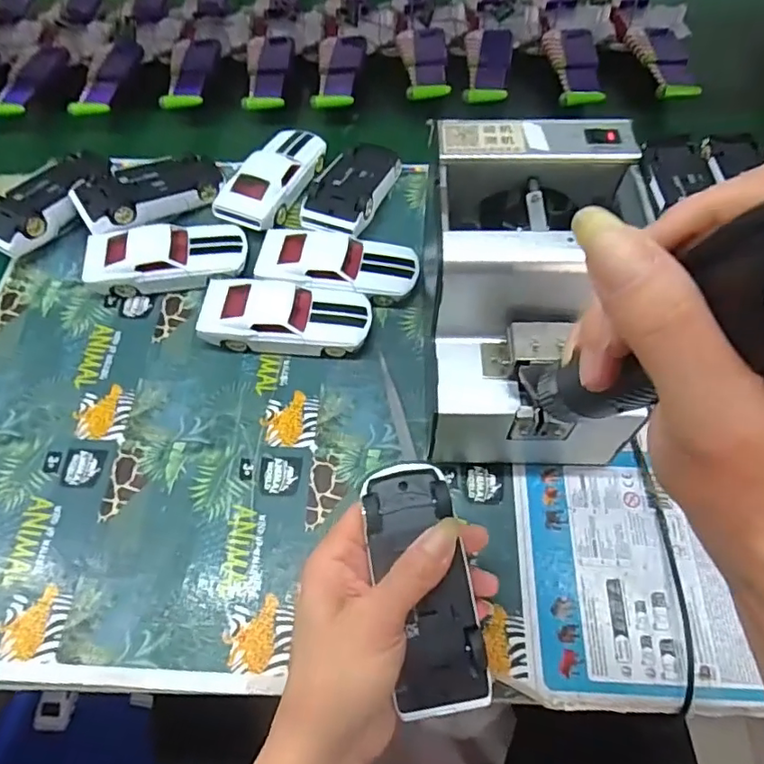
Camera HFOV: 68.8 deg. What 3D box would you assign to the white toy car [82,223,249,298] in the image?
[{"bbox_3d":[-0.177,-0.104,0.464,0.128,0.036,0.062,-4,61,-1],"label":"white toy car"}]

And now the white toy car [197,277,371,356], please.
[{"bbox_3d":[-0.073,-0.050,0.432,0.125,0.033,0.052,4,59,4],"label":"white toy car"}]

